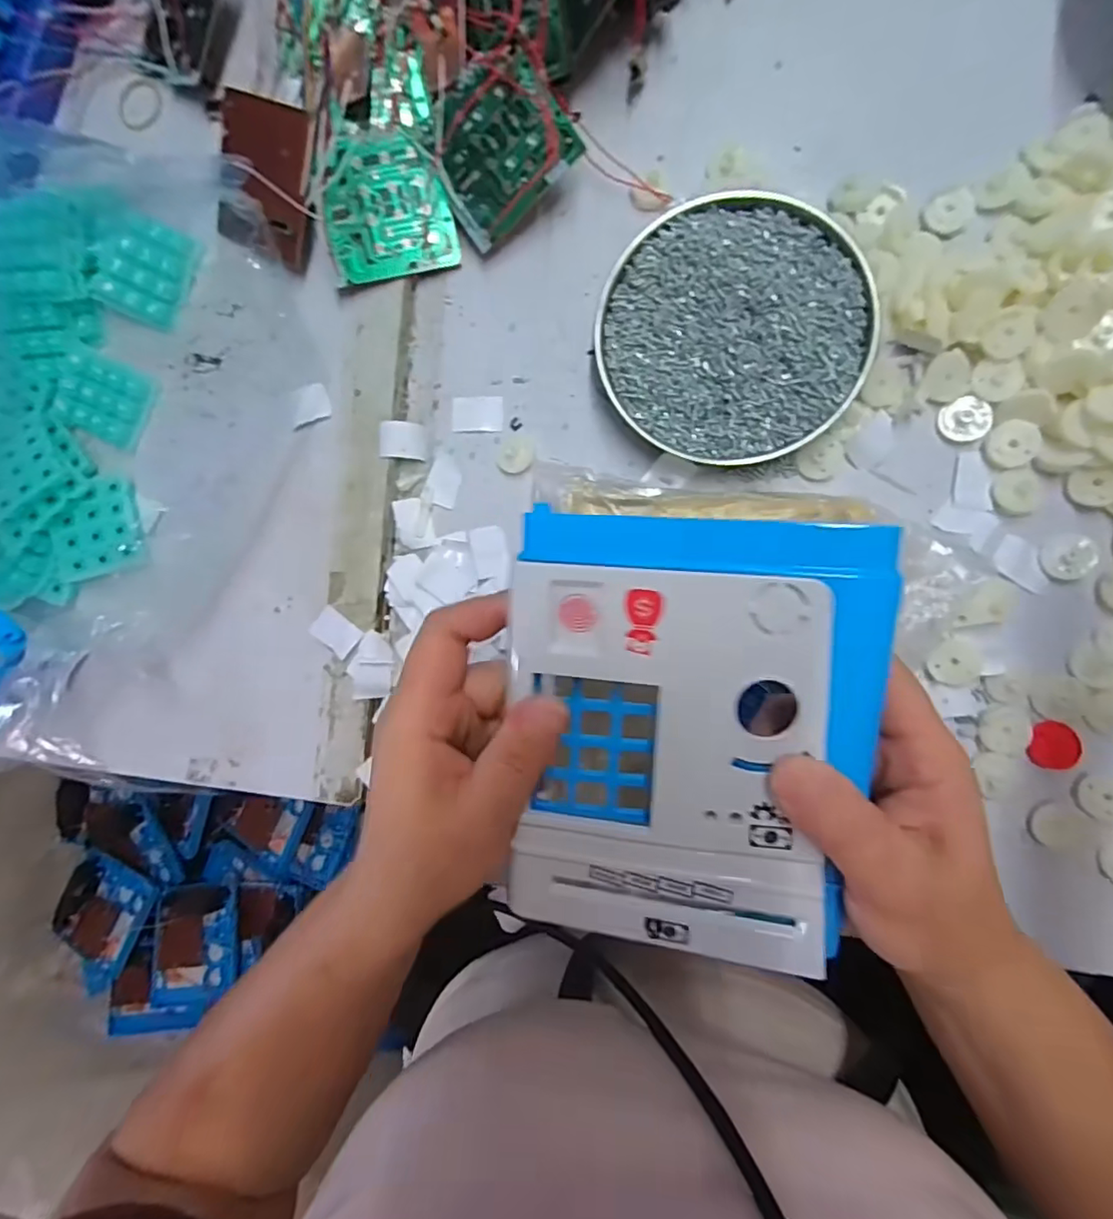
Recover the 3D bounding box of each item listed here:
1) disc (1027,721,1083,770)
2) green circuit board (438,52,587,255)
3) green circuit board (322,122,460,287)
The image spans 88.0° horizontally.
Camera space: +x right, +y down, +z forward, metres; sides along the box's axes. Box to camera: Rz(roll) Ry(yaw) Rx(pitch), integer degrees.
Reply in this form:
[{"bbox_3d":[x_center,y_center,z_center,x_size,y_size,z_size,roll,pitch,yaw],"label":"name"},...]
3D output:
[{"bbox_3d":[0.250,0.068,0.288,0.022,0.004,0.024,0,92,8],"label":"disc"},{"bbox_3d":[-0.033,-0.247,0.307,0.073,0.009,0.066,-36,96,22],"label":"green circuit board"},{"bbox_3d":[-0.095,-0.226,0.322,0.069,0.006,0.072,-12,105,-5],"label":"green circuit board"}]

